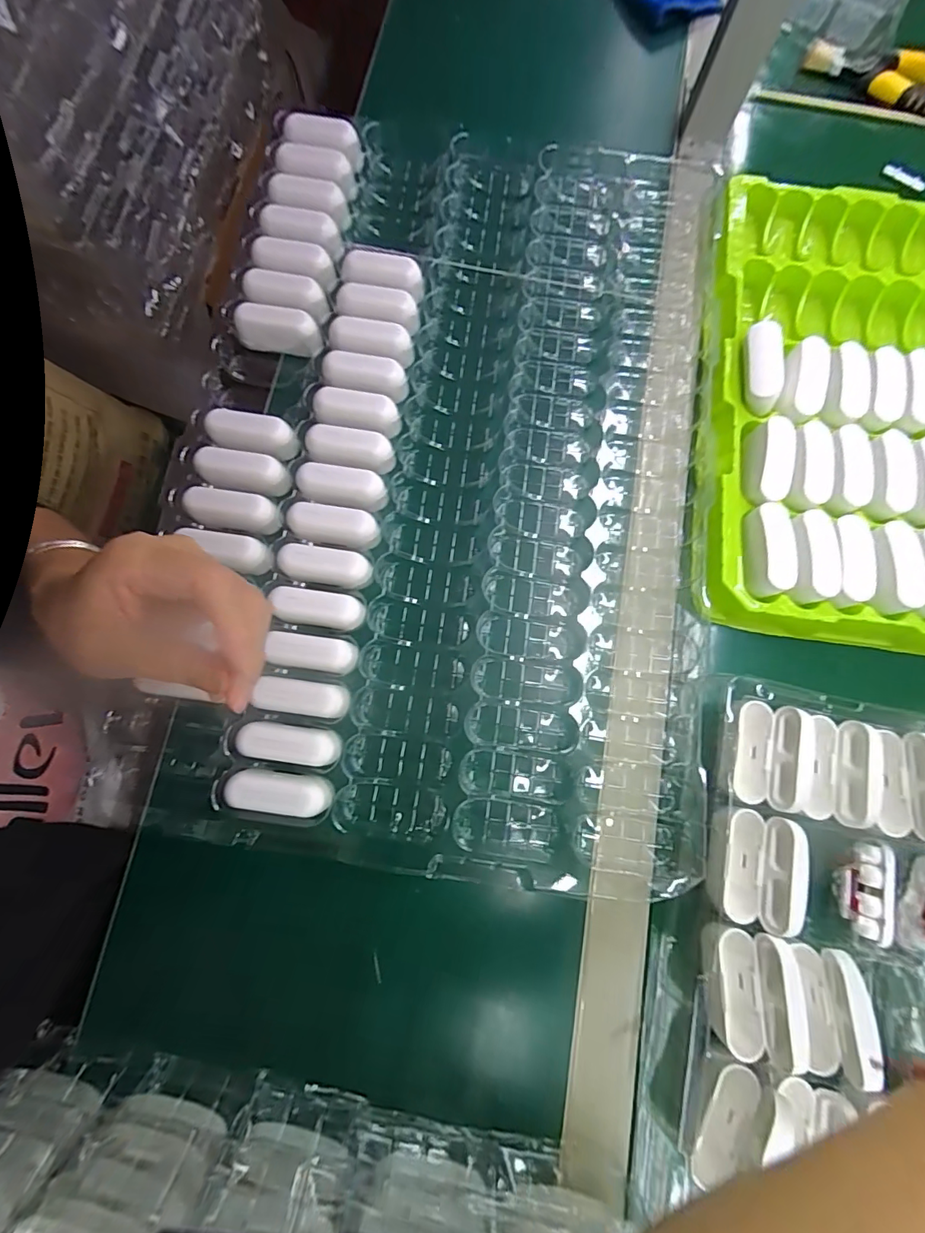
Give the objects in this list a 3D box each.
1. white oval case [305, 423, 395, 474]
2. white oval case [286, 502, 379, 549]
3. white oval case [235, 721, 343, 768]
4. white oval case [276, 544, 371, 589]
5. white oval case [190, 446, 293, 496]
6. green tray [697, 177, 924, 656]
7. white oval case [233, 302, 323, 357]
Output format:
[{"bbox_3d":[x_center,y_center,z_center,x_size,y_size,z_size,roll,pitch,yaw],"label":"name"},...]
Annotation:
[{"bbox_3d":[-0.082,-0.123,0.338,0.064,0.013,0.026,7,78,0],"label":"white oval case"},{"bbox_3d":[-0.092,-0.064,0.327,0.061,0.016,0.025,6,78,-1],"label":"white oval case"},{"bbox_3d":[-0.112,0.085,0.305,0.062,0.030,0.024,8,78,0],"label":"white oval case"},{"bbox_3d":[-0.097,-0.034,0.328,0.061,0.032,0.025,9,78,0],"label":"white oval case"},{"bbox_3d":[-0.158,-0.105,0.332,0.063,0.016,0.026,5,78,-1],"label":"white oval case"},{"bbox_3d":[0.484,-0.153,0.368,0.579,0.054,0.393,8,79,3],"label":"green tray"},{"bbox_3d":[-0.143,-0.227,0.365,0.069,0.025,0.026,13,78,1],"label":"white oval case"}]

